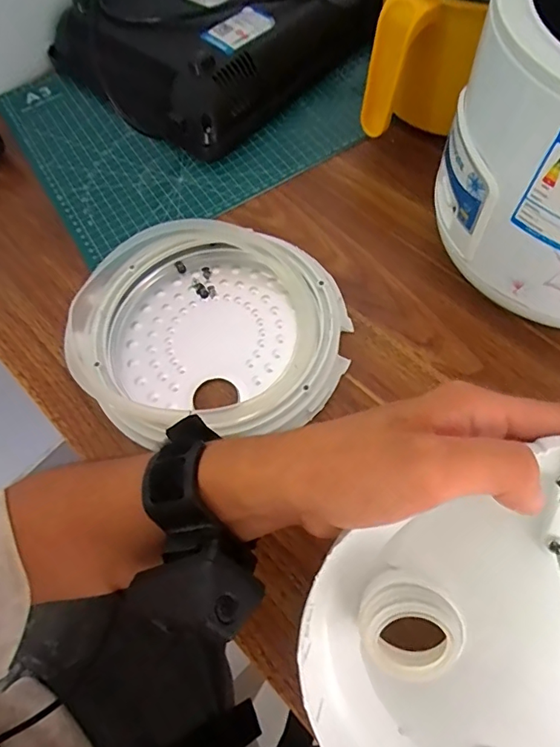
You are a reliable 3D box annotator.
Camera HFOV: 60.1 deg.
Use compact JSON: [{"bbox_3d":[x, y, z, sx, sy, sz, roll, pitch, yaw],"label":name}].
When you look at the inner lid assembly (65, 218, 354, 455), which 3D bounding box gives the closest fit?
[{"bbox_3d":[-0.057,-0.037,0.366,0.204,0.029,0.176,-6,63,1],"label":"inner lid assembly"}]

